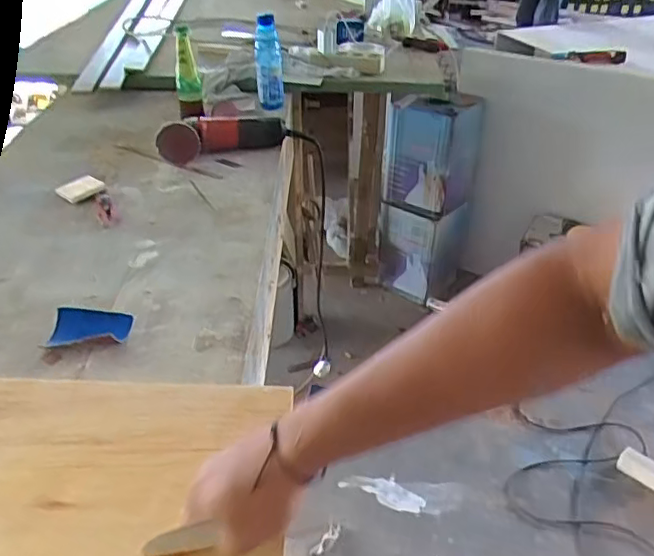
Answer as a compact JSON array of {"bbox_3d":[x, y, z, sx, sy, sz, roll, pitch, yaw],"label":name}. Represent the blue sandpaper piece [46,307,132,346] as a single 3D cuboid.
[{"bbox_3d":[-0.314,0.064,0.797,0.102,0.020,0.061,0,33,-3],"label":"blue sandpaper piece"}]

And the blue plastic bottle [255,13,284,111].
[{"bbox_3d":[-0.142,-0.530,1.470,0.068,0.212,0.068,0,33,-3],"label":"blue plastic bottle"}]

